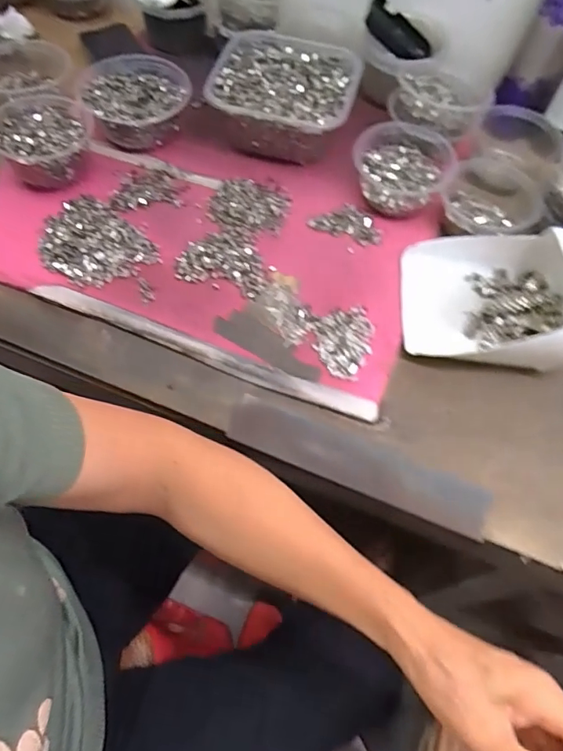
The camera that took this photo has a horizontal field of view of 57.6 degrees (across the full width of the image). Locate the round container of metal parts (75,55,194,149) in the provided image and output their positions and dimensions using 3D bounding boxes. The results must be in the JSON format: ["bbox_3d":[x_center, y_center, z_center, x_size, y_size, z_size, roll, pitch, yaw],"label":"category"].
[{"bbox_3d":[-0.182,-0.358,0.652,0.125,0.049,0.132,1,63,-2],"label":"round container of metal parts"}]

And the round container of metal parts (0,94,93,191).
[{"bbox_3d":[-0.280,-0.278,0.608,0.106,0.056,0.108,2,60,-3],"label":"round container of metal parts"}]

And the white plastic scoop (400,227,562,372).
[{"bbox_3d":[0.227,-0.088,0.532,0.184,0.082,0.155,6,65,-1],"label":"white plastic scoop"}]

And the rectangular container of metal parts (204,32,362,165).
[{"bbox_3d":[0.001,-0.362,0.657,0.181,0.064,0.180,18,65,5],"label":"rectangular container of metal parts"}]

